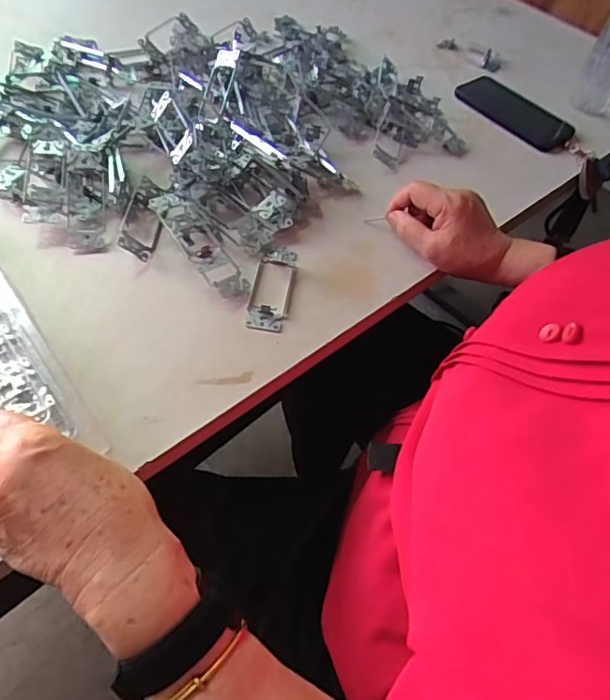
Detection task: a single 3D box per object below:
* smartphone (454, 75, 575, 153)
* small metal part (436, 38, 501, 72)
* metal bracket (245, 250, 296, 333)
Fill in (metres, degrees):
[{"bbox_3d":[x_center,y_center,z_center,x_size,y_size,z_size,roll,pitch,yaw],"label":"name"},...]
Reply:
[{"bbox_3d":[0.297,-0.337,0.735,0.087,0.016,0.167,-36,65,-26],"label":"smartphone"},{"bbox_3d":[0.261,-0.467,0.818,0.102,0.013,0.043,39,60,20],"label":"small metal part"},{"bbox_3d":[-0.032,-0.064,0.516,0.039,0.014,0.105,7,54,0],"label":"metal bracket"}]

